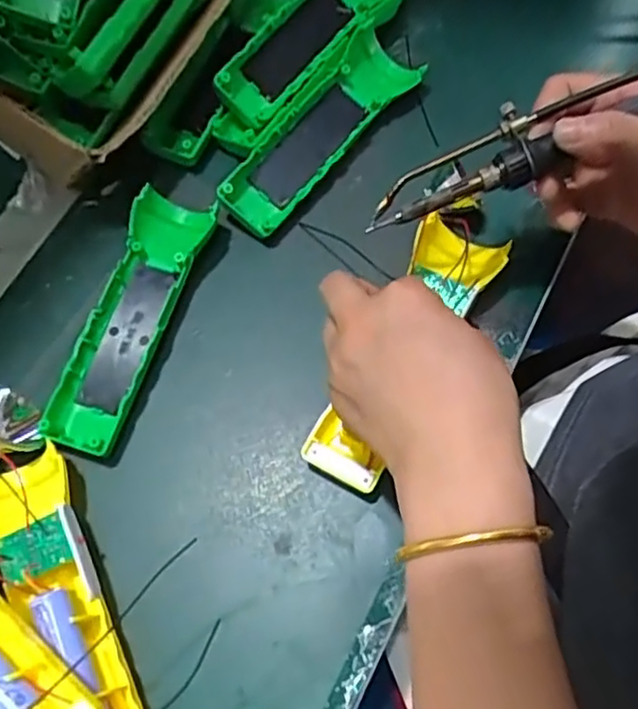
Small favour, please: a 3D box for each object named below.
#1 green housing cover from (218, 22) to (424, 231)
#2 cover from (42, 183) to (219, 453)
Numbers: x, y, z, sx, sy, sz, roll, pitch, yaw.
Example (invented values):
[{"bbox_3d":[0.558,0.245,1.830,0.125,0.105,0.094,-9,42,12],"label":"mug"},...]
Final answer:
[{"bbox_3d":[0.000,-0.148,0.438,0.052,0.025,0.164,43,77,-2],"label":"green housing cover"},{"bbox_3d":[-0.111,-0.022,0.398,0.046,0.031,0.162,16,69,11],"label":"cover"}]

